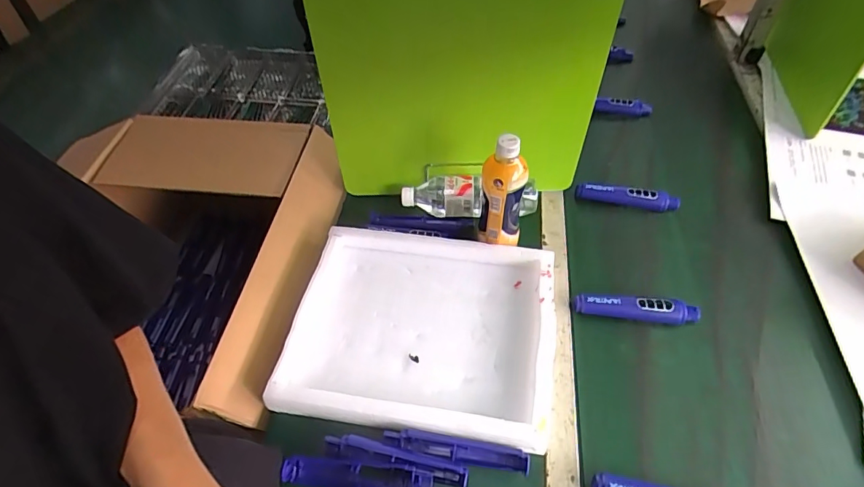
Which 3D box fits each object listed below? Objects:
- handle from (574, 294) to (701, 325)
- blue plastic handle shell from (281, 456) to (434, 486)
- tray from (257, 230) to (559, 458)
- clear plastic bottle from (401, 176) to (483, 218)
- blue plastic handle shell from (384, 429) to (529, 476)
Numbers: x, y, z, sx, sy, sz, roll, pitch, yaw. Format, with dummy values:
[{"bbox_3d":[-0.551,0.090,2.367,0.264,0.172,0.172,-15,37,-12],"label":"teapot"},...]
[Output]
[{"bbox_3d":[0.295,0.094,0.687,0.170,0.023,0.028,5,53,5],"label":"handle"},{"bbox_3d":[-0.088,0.271,0.553,0.174,0.019,0.031,4,52,4],"label":"blue plastic handle shell"},{"bbox_3d":[-0.015,0.110,0.669,0.357,0.041,0.299,8,53,7],"label":"tray"},{"bbox_3d":[0.021,-0.082,0.822,0.142,0.054,0.061,3,51,21],"label":"clear plastic bottle"},{"bbox_3d":[0.028,0.248,0.565,0.168,0.024,0.029,7,53,7],"label":"blue plastic handle shell"}]

